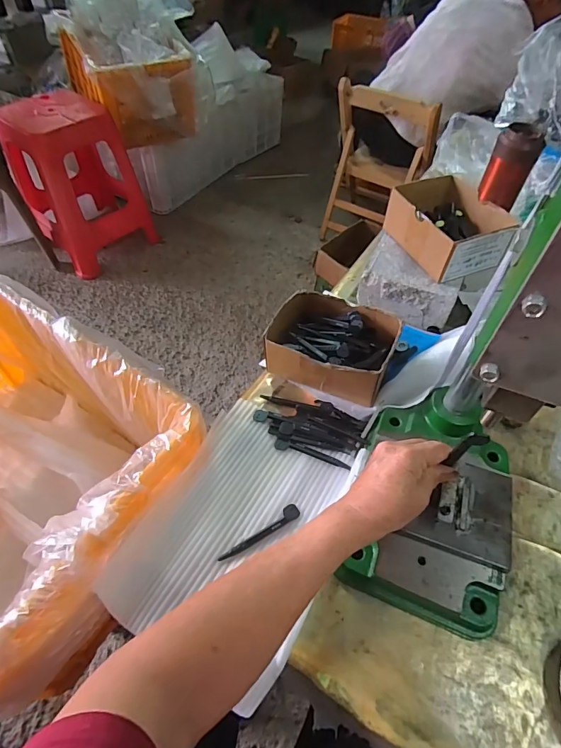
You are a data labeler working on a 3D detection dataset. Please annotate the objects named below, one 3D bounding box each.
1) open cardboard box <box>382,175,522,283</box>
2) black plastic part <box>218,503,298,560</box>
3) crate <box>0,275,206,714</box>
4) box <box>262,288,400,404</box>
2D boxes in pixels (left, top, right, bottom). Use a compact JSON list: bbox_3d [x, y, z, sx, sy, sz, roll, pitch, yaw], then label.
[{"bbox_3d":[0.250,-0.232,0.626,0.122,0.067,0.178,-15,54,-14],"label":"open cardboard box"},{"bbox_3d":[-0.021,0.173,0.437,0.097,0.005,0.016,-28,56,-22],"label":"black plastic part"},{"bbox_3d":[-0.383,0.125,0.563,0.520,0.249,0.359,29,56,19],"label":"crate"},{"bbox_3d":[0.074,-0.042,0.574,0.167,0.063,0.133,19,53,15],"label":"box"}]

